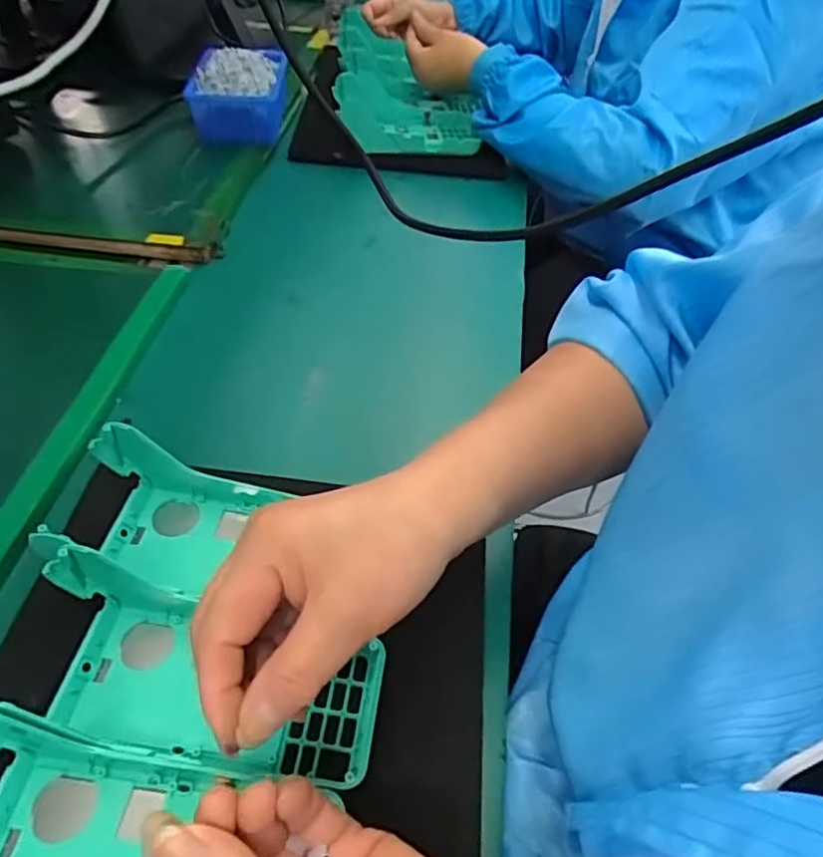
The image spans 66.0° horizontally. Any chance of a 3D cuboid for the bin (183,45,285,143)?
[{"bbox_3d":[-0.202,-0.389,0.743,0.103,0.069,0.144,-3,48,-8],"label":"bin"}]

